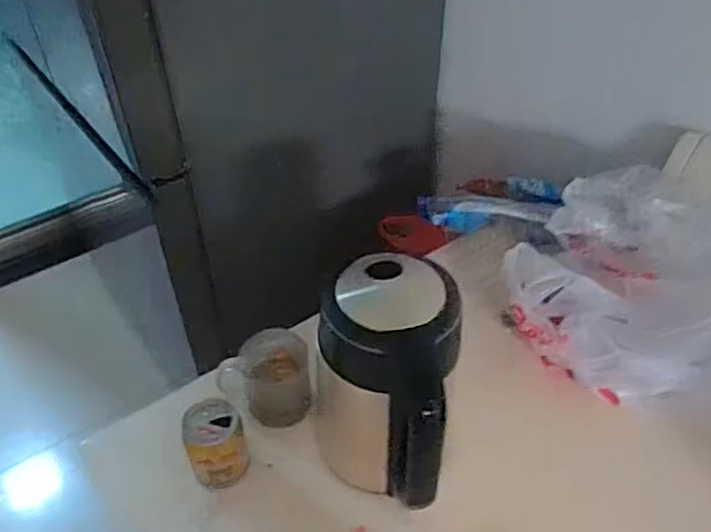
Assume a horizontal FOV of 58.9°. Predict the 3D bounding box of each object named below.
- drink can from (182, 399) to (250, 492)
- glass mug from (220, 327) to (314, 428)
[{"bbox_3d":[-0.149,0.193,0.682,0.069,0.085,0.061,-16,45,-15],"label":"drink can"},{"bbox_3d":[-0.107,0.137,0.751,0.107,0.078,0.087,-9,43,-8],"label":"glass mug"}]

